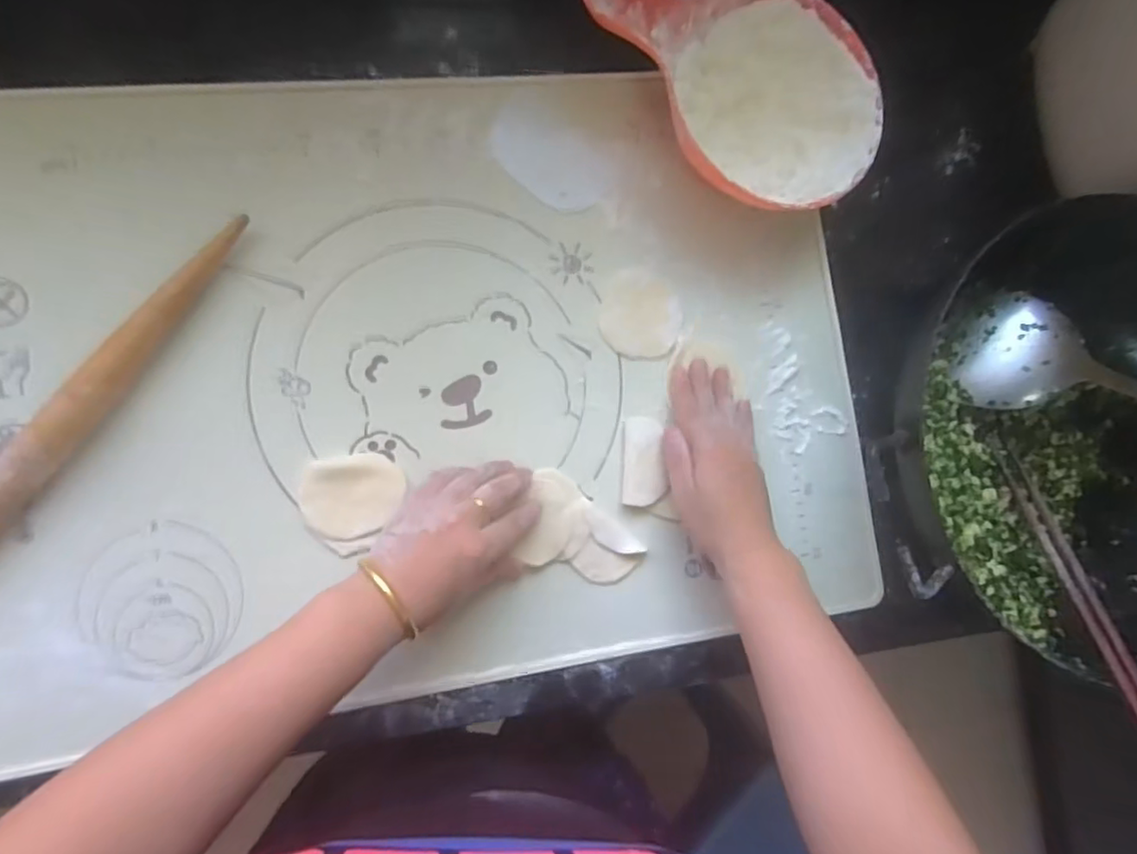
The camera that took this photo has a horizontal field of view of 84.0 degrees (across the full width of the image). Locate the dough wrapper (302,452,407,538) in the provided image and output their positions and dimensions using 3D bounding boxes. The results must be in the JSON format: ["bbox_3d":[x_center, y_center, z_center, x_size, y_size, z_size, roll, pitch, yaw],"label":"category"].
[{"bbox_3d":[-0.149,0.047,0.439,0.068,0.005,0.055,-8,86,-9],"label":"dough wrapper"}]

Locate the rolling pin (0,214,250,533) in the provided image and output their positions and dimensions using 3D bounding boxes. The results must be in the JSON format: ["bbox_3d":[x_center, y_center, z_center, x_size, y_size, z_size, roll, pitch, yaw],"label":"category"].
[{"bbox_3d":[-0.317,-0.002,0.401,0.028,0.028,0.329,35,81,-4],"label":"rolling pin"}]

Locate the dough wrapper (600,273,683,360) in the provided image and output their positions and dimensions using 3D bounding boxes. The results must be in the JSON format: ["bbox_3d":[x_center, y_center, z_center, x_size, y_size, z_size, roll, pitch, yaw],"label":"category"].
[{"bbox_3d":[0.056,-0.085,0.481,0.061,0.004,0.064,1,85,-9],"label":"dough wrapper"}]

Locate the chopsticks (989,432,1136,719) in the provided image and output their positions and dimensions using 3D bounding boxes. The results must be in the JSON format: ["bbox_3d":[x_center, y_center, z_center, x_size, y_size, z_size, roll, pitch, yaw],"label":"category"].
[{"bbox_3d":[0.351,0.099,0.443,0.017,0.011,0.211,-2,57,-9],"label":"chopsticks"}]

